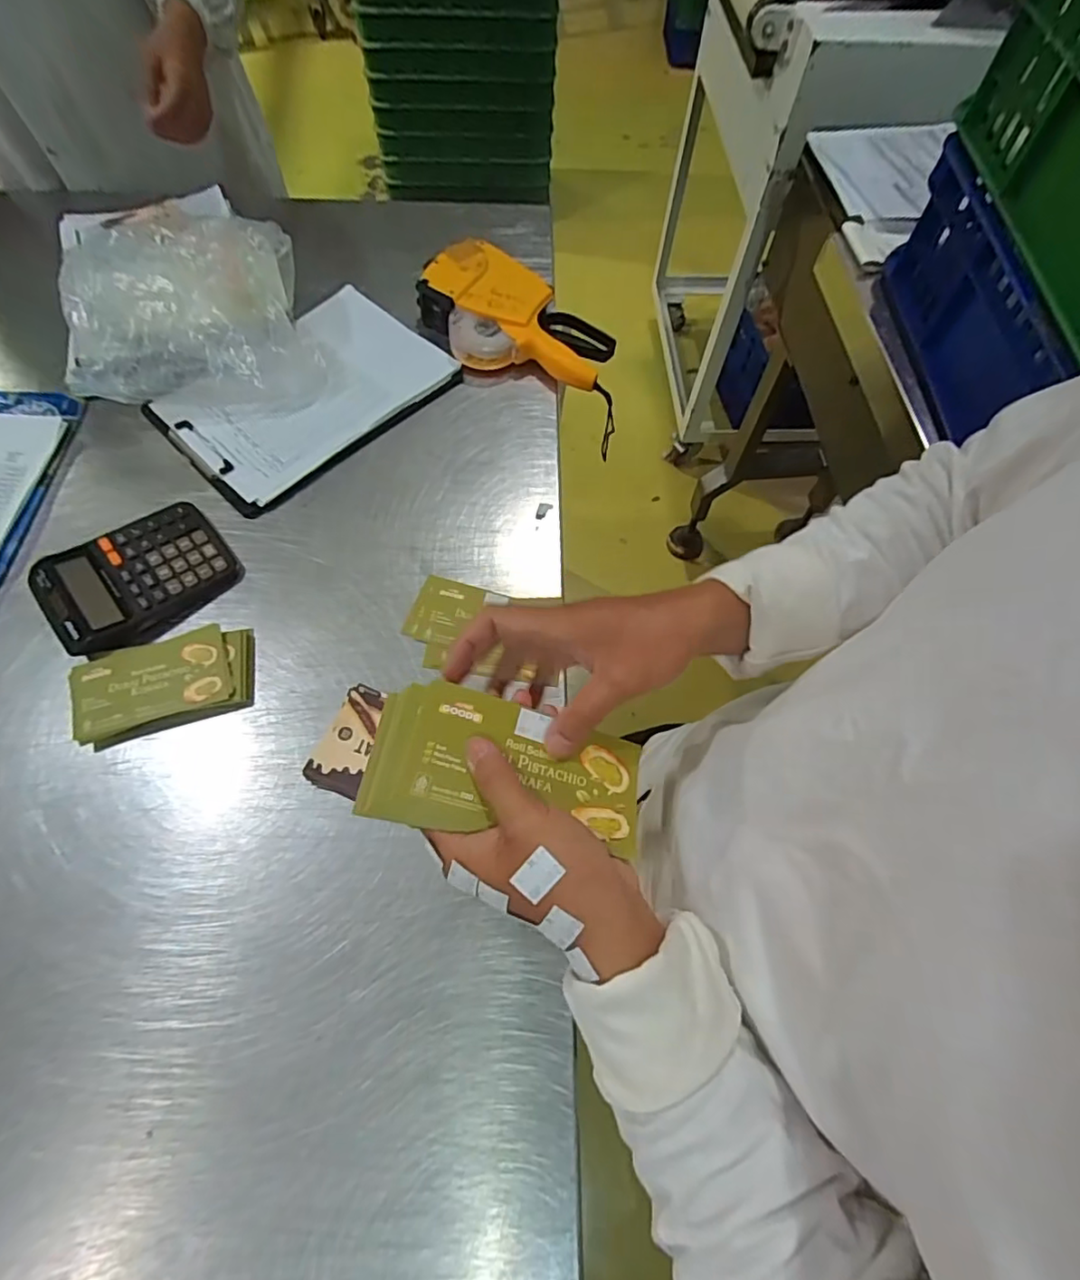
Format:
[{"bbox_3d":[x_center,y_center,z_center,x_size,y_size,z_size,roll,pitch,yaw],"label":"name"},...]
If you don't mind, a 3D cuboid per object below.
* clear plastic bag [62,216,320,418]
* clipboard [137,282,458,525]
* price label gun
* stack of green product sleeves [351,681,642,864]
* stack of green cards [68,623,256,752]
[{"bbox_3d":[-0.406,-0.364,0.664,0.262,0.122,0.195,-12,65,-8],"label":"clear plastic bag"},{"bbox_3d":[-0.274,-0.298,0.695,0.207,0.015,0.314,40,69,15],"label":"clipboard"},{"bbox_3d":[-0.019,-0.373,0.737,0.154,0.062,0.306,-37,82,-17],"label":"price label gun"},{"bbox_3d":[-0.016,0.069,0.328,0.150,0.019,0.077,10,64,-9],"label":"stack of green product sleeves"},{"bbox_3d":[-0.342,0.037,0.536,0.152,0.021,0.089,-16,66,-10],"label":"stack of green cards"}]

